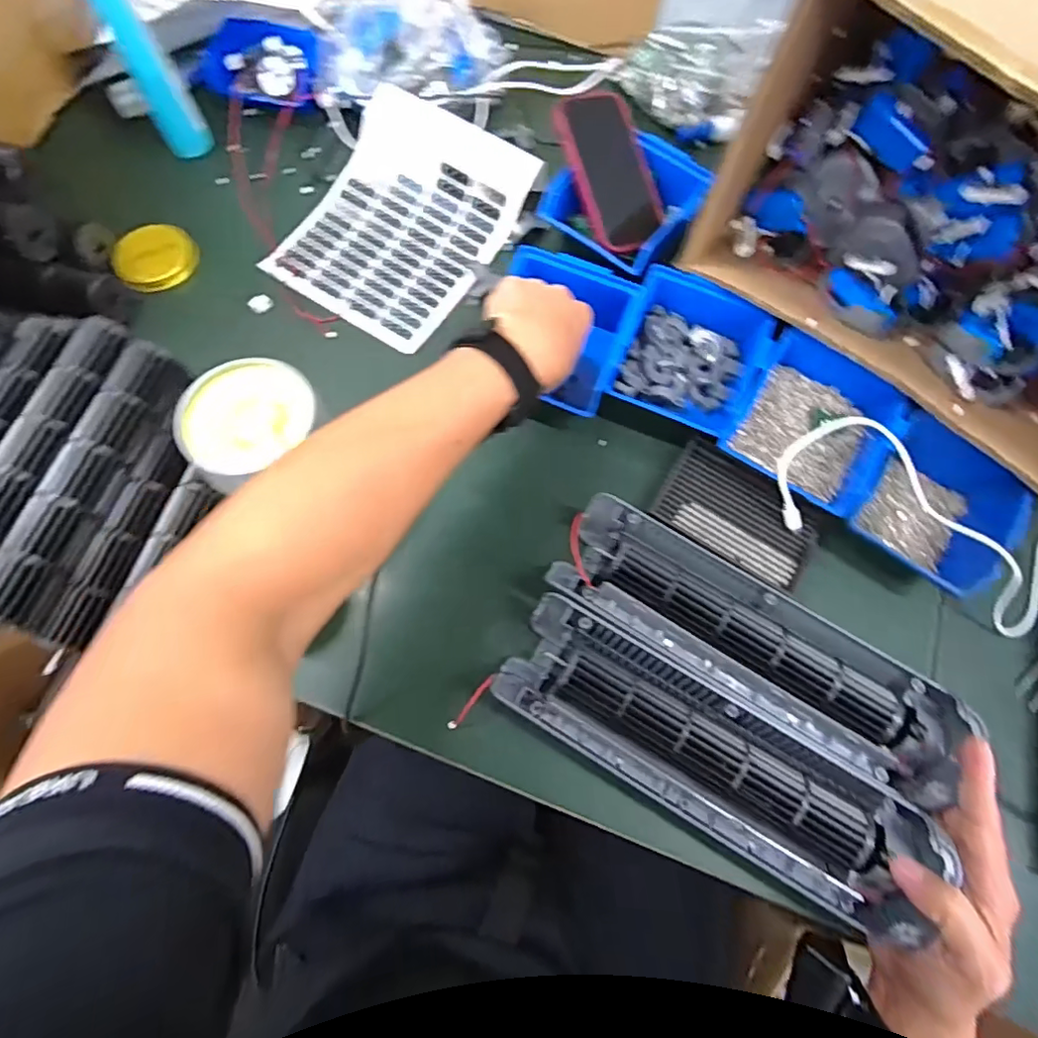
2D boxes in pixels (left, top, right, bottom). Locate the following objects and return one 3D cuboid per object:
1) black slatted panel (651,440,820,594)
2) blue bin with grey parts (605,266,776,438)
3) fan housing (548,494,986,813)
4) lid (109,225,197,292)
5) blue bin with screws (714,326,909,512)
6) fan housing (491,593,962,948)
[{"bbox_3d":[0.193,-0.005,0.478,0.134,0.010,0.084,32,73,8],"label":"black slatted panel"},{"bbox_3d":[0.154,-0.150,0.505,0.121,0.051,0.139,26,72,6],"label":"blue bin with grey parts"},{"bbox_3d":[0.173,0.092,0.424,0.304,0.054,0.089,31,73,9],"label":"fan housing"},{"bbox_3d":[-0.358,-0.259,0.549,0.076,0.013,0.077,1,71,-2],"label":"lid"},{"bbox_3d":[0.253,-0.084,0.483,0.118,0.051,0.134,32,73,8],"label":"blue bin with screws"},{"bbox_3d":[0.133,0.163,0.396,0.299,0.048,0.098,29,73,10],"label":"fan housing"}]

